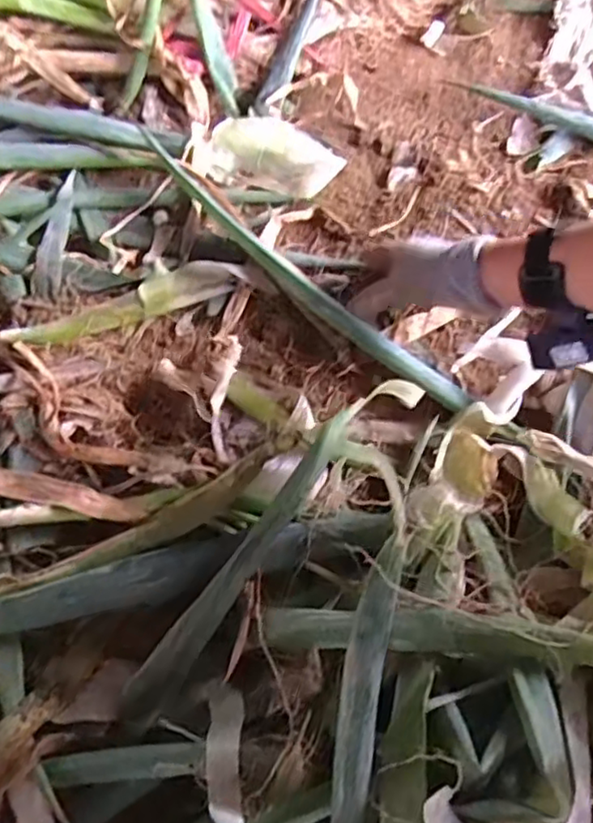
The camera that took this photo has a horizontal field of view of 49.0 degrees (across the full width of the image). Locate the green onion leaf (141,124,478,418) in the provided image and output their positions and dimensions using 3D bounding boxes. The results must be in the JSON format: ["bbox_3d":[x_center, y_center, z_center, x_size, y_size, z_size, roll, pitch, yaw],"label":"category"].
[{"bbox_3d":[-0.005,-0.141,0.652,0.036,0.037,0.428,-42,74,-15],"label":"green onion leaf"}]

